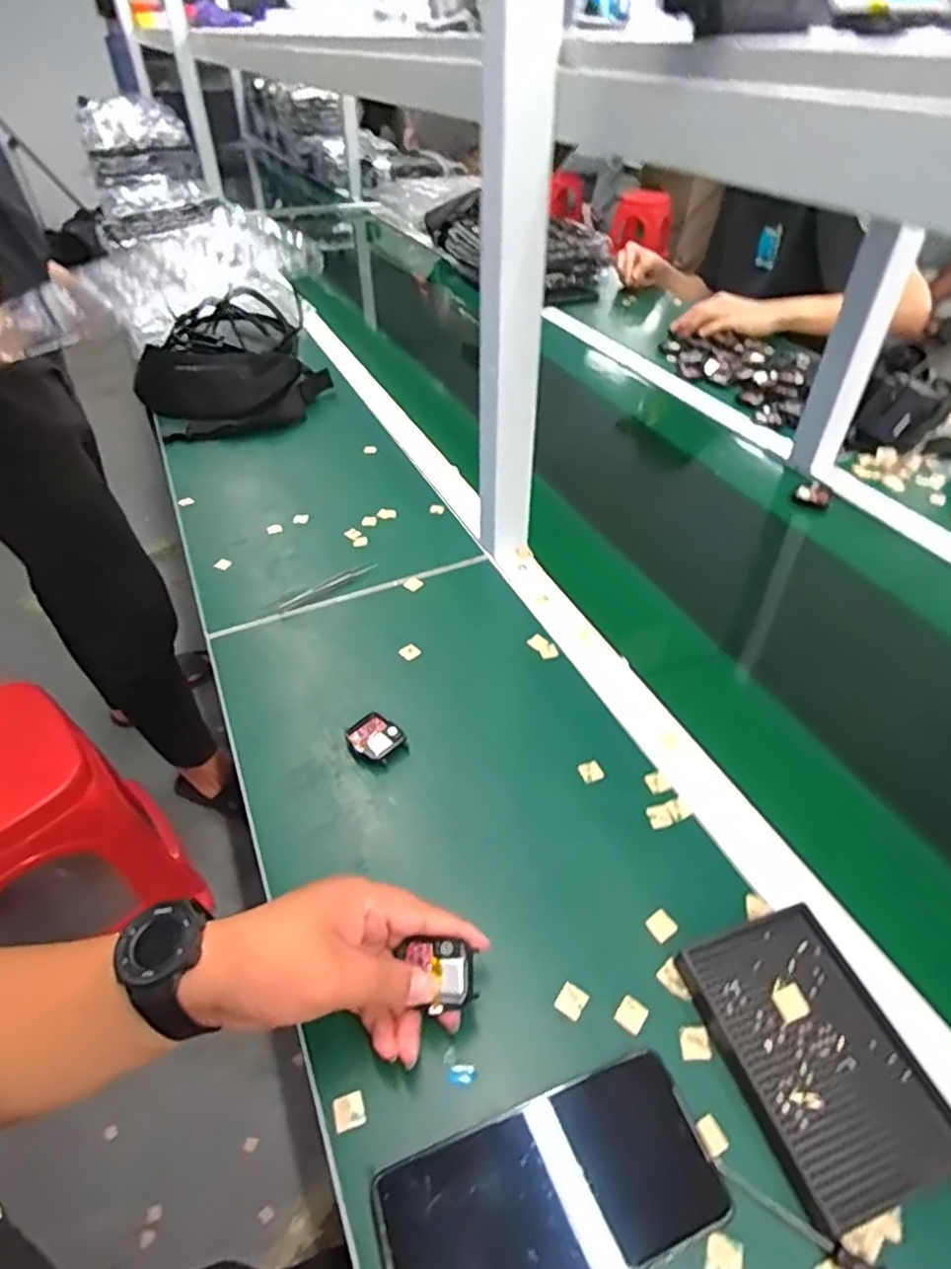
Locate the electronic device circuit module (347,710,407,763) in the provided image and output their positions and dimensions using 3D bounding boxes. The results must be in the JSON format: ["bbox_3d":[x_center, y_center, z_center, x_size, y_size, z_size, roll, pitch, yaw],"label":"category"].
[{"bbox_3d":[-0.082,0.085,0.540,0.041,0.014,0.039,30,51,28],"label":"electronic device circuit module"}]

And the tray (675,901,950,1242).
[{"bbox_3d":[0.187,0.230,0.367,0.089,0.021,0.135,-13,45,-13],"label":"tray"}]

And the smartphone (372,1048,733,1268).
[{"bbox_3d":[0.036,0.276,0.324,0.160,0.016,0.079,-16,46,-16],"label":"smartphone"}]

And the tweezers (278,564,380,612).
[{"bbox_3d":[-0.151,-0.051,0.680,0.108,0.004,0.013,-29,51,-27],"label":"tweezers"}]

